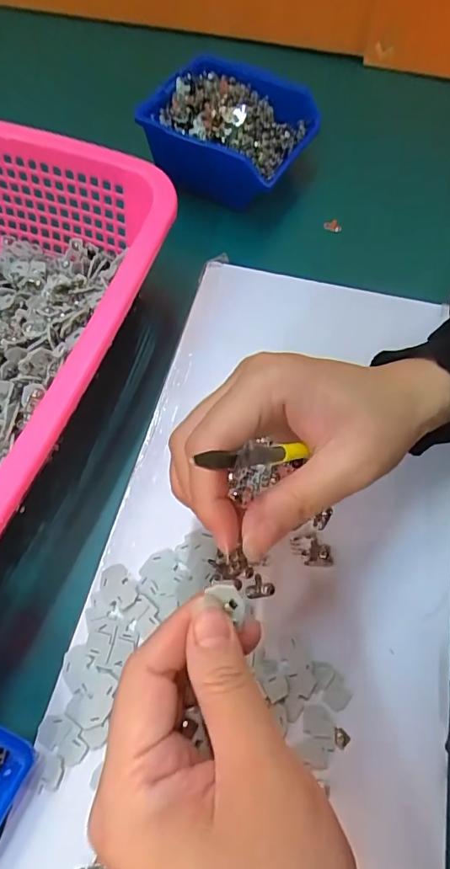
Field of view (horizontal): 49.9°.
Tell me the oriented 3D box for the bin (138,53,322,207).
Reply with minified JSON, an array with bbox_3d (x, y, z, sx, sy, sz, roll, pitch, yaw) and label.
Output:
[{"bbox_3d":[0.003,-0.275,0.449,0.133,0.070,0.118,25,65,11],"label":"bin"}]

